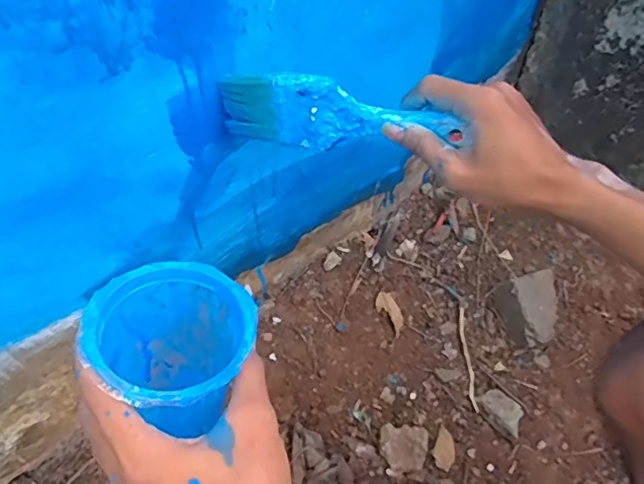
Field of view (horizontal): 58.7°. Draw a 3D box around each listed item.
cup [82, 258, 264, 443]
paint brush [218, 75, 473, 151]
[{"bbox_3d":[-0.083,0.076,0.361,0.088,0.125,0.087,0,55,0],"label":"cup"},{"bbox_3d":[0.007,-0.096,0.436,0.176,0.056,0.016,7,55,15],"label":"paint brush"}]

